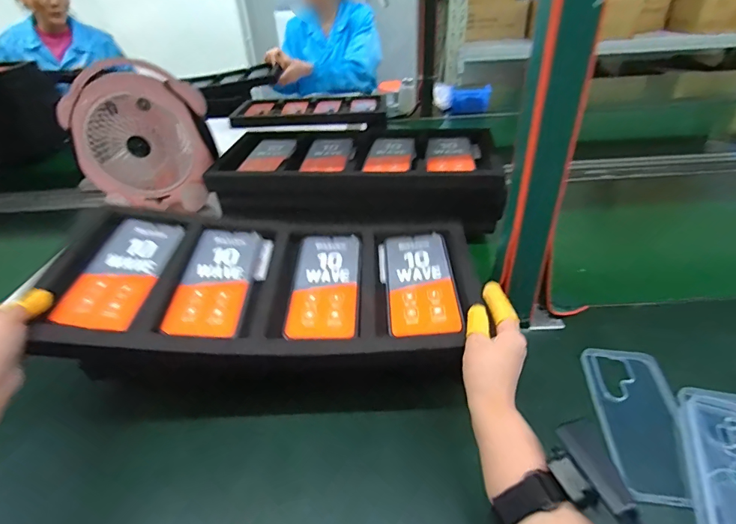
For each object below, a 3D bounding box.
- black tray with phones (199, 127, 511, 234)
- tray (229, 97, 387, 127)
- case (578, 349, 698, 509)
[{"bbox_3d":[-0.021,-0.168,0.766,0.465,0.081,0.223,2,36,8],"label":"black tray with phones"},{"bbox_3d":[-0.180,-0.492,1.353,0.495,0.033,0.246,4,36,10],"label":"tray"},{"bbox_3d":[0.295,0.164,0.447,0.084,0.011,0.177,2,36,8],"label":"case"}]

